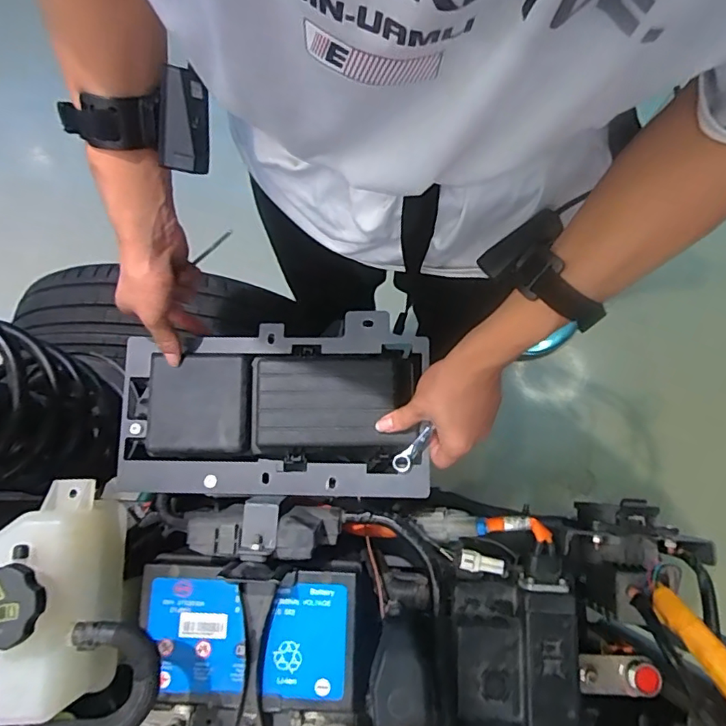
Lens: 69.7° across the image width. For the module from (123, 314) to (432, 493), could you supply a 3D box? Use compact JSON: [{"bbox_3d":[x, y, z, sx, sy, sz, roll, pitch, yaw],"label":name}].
[{"bbox_3d":[-0.088,0.045,0.509,0.298,0.049,0.178,0,76,2],"label":"module"}]

